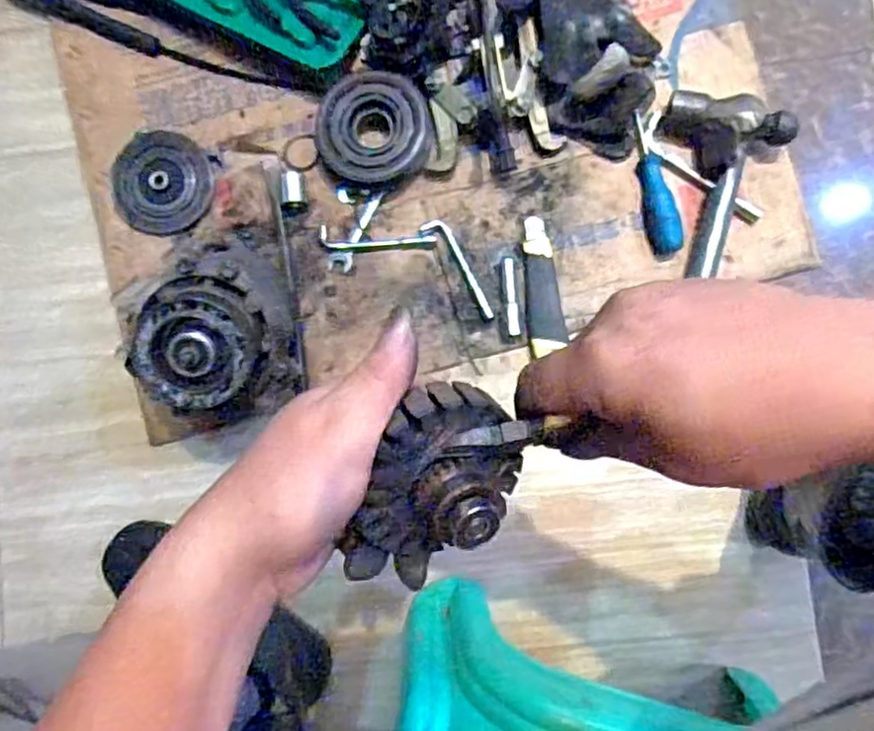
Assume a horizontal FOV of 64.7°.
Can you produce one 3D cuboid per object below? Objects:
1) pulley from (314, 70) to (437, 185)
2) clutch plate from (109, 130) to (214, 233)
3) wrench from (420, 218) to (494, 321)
[{"bbox_3d":[-0.063,-0.237,0.696,0.113,0.028,0.105,-9,95,7],"label":"pulley"},{"bbox_3d":[-0.295,-0.197,0.731,0.121,0.019,0.105,41,89,5],"label":"clutch plate"},{"bbox_3d":[0.025,-0.099,0.700,0.022,0.006,0.118,-33,85,0],"label":"wrench"}]

